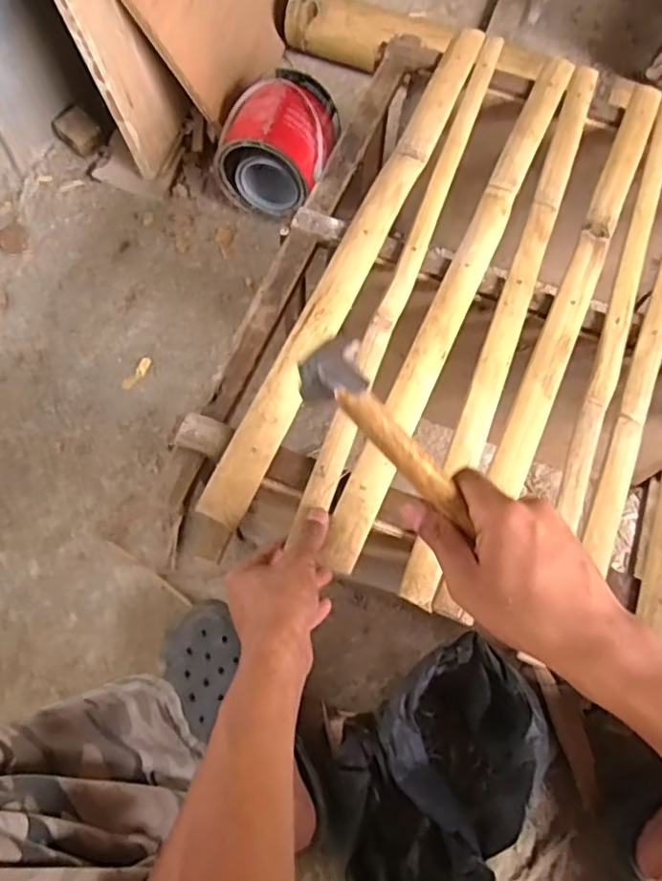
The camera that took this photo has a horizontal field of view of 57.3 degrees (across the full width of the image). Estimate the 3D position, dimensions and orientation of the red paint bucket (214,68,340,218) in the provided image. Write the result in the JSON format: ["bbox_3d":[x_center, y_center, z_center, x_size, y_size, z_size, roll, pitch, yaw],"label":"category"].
[{"bbox_3d":[-0.085,-0.465,0.933,0.138,0.137,0.174,28,73,-29],"label":"red paint bucket"}]

